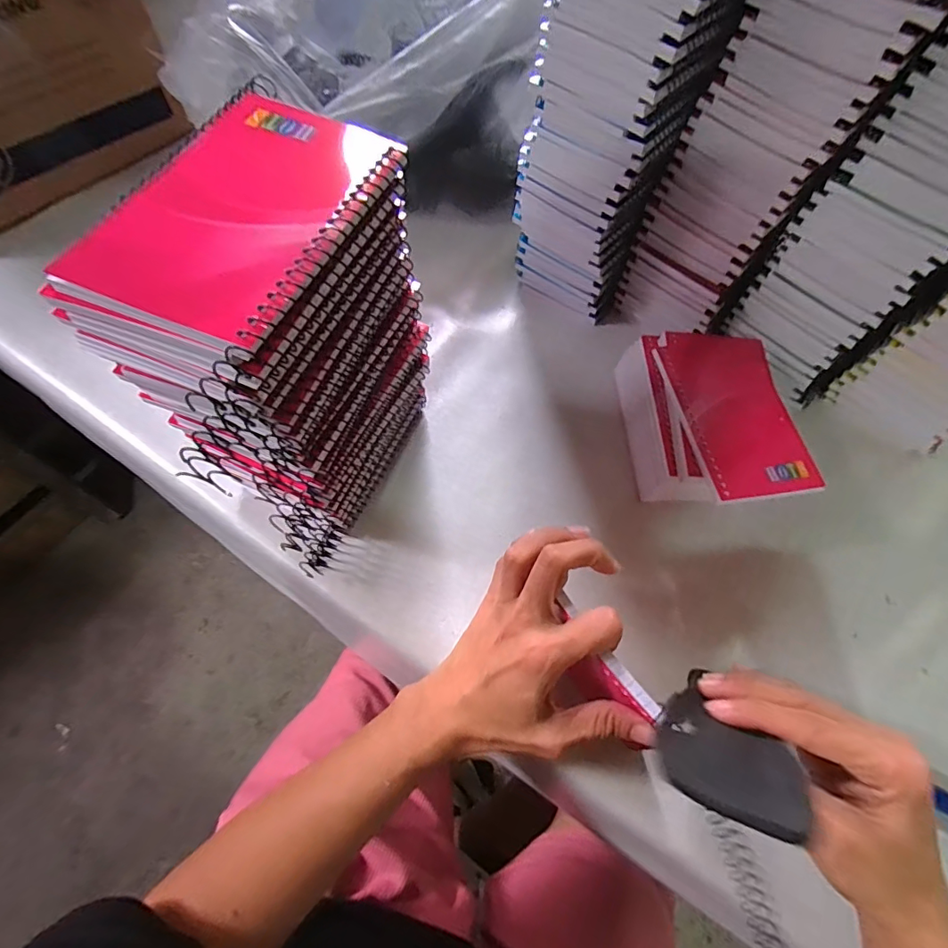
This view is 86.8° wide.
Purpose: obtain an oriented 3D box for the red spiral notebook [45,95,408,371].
[{"bbox_3d":[-0.090,-0.106,0.204,0.078,0.018,0.127,20,64,8],"label":"red spiral notebook"}]

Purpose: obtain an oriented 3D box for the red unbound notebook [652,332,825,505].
[{"bbox_3d":[0.188,-0.048,0.367,0.089,0.008,0.147,-1,61,-6],"label":"red unbound notebook"}]

